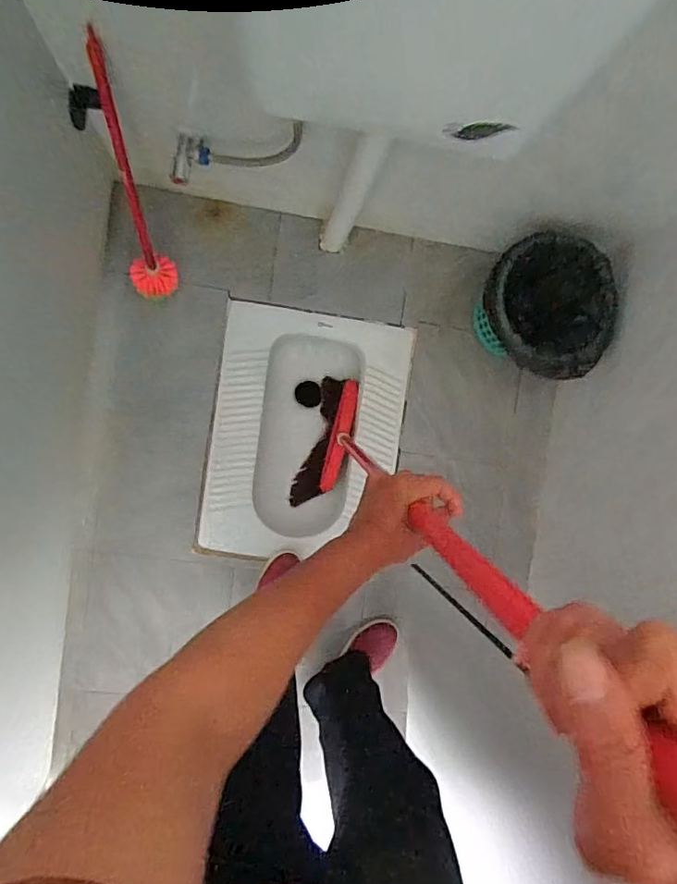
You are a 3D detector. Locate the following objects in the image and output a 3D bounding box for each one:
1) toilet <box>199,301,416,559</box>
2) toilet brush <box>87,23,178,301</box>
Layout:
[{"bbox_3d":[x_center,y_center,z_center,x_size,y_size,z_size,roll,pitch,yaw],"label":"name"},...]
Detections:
[{"bbox_3d":[-0.080,-0.019,1.315,0.441,0.188,0.571,7,90,-7],"label":"toilet"},{"bbox_3d":[-0.370,-0.433,0.923,0.091,0.499,0.079,3,69,-7],"label":"toilet brush"}]

